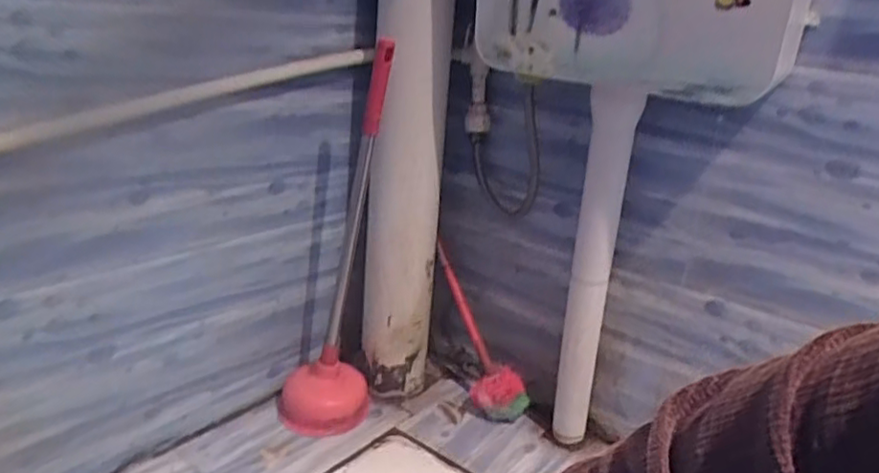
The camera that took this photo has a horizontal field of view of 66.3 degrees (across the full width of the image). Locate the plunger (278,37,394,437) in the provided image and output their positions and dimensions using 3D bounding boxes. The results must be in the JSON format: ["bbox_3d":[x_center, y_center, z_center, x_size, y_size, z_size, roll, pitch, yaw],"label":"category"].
[{"bbox_3d":[-0.150,0.020,0.953,0.135,0.541,0.115,1,19,-14],"label":"plunger"}]

